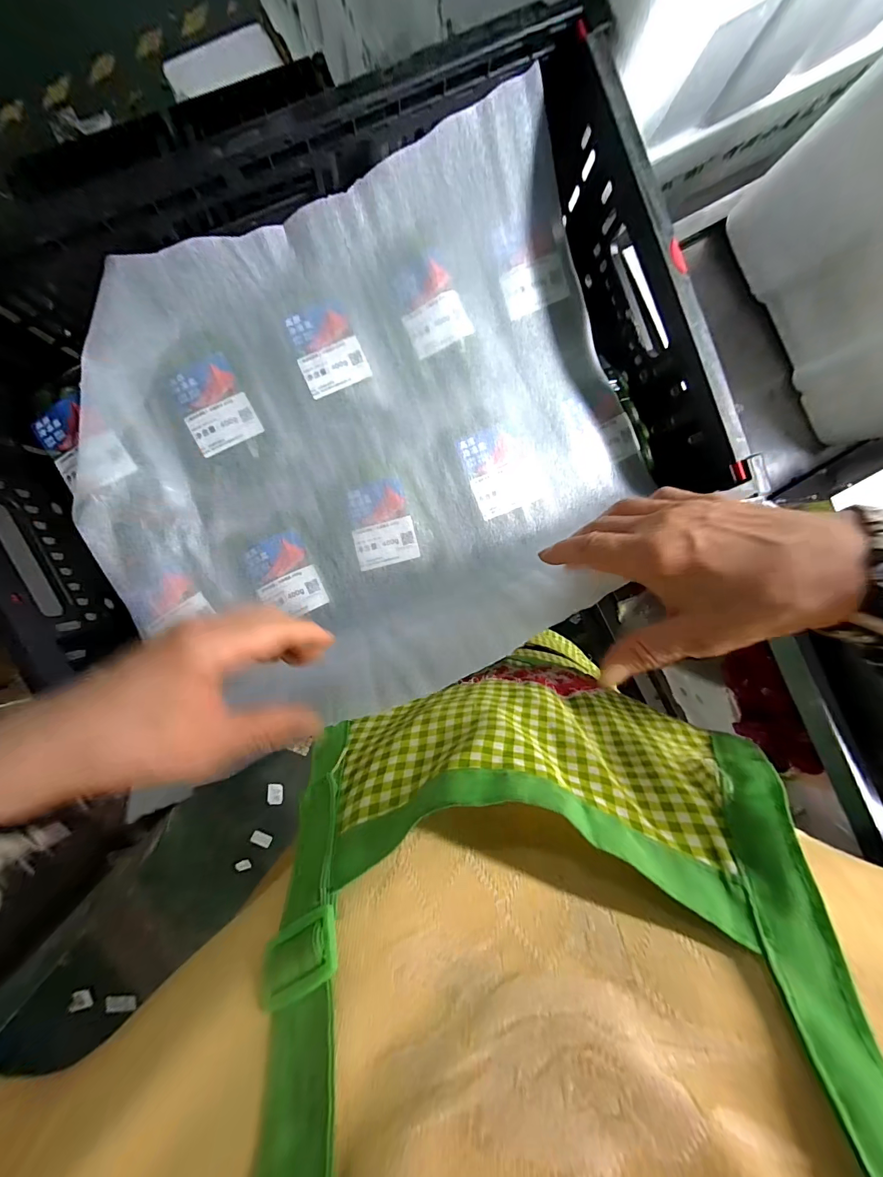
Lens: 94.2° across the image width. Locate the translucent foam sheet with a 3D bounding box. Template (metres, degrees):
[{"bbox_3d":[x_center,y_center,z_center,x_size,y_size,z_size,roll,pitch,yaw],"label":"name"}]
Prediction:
[{"bbox_3d":[-0.069,-0.131,0.324,0.466,0.142,0.386,-25,94,0],"label":"translucent foam sheet"}]

